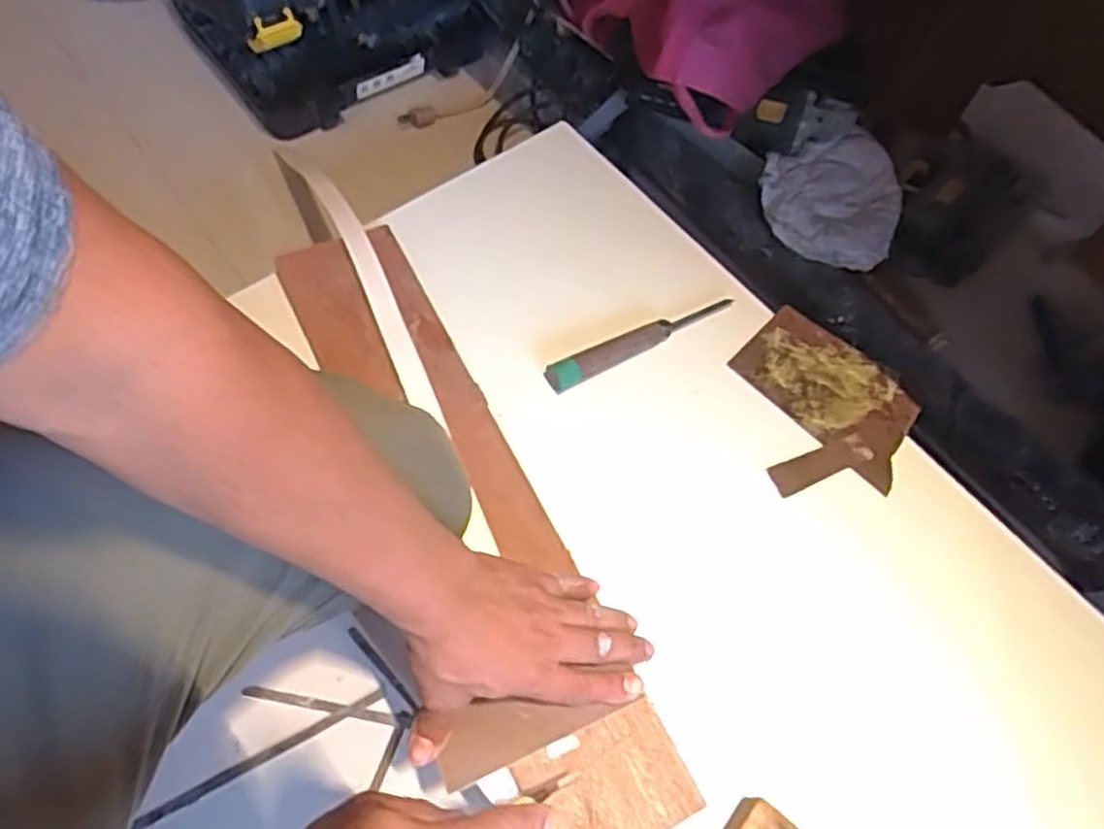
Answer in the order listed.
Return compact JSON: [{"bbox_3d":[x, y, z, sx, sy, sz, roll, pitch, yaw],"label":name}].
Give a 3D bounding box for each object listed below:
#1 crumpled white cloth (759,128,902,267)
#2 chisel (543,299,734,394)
[{"bbox_3d":[0.322,-0.251,0.907,0.166,0.070,0.164,21,62,3],"label":"crumpled white cloth"},{"bbox_3d":[0.084,-0.069,0.706,0.194,0.016,0.020,-22,68,-18],"label":"chisel"}]

